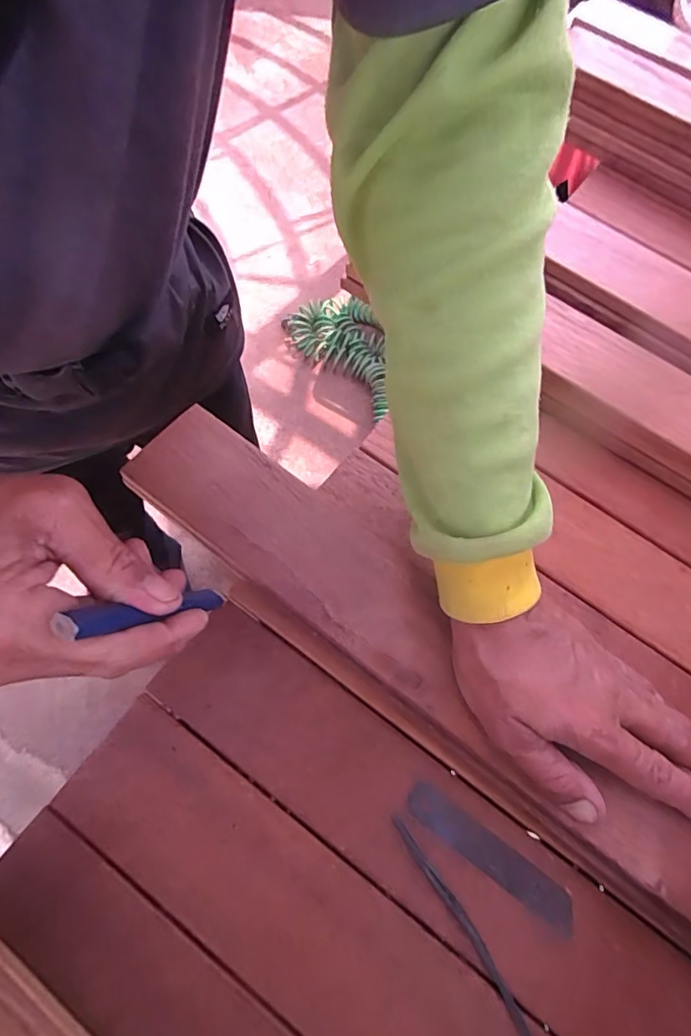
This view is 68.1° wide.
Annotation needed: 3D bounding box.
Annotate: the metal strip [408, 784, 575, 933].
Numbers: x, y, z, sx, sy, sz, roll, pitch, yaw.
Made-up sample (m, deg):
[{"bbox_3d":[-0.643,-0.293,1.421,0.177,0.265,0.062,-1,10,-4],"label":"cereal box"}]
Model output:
[{"bbox_3d":[0.074,0.173,0.264,0.095,0.006,0.017,35,68,10],"label":"metal strip"}]

